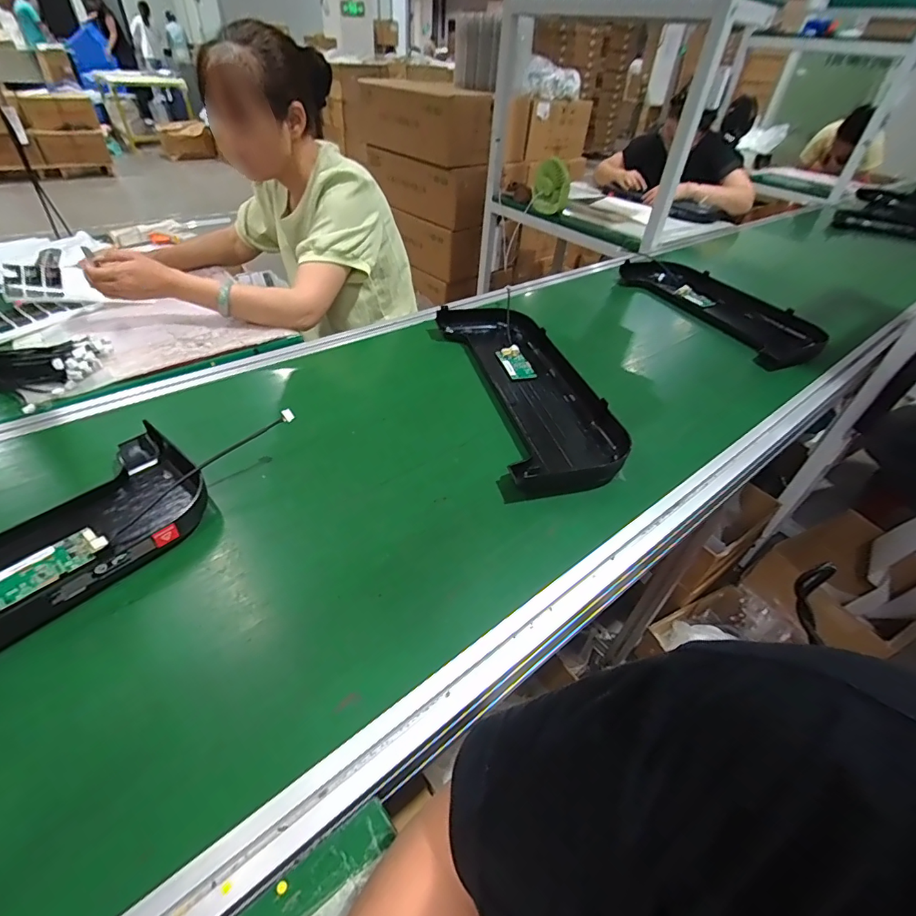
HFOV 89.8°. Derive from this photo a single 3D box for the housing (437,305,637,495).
[{"bbox_3d":[0.106,-0.144,0.798,0.189,0.044,0.531,-8,43,-13],"label":"housing"}]

